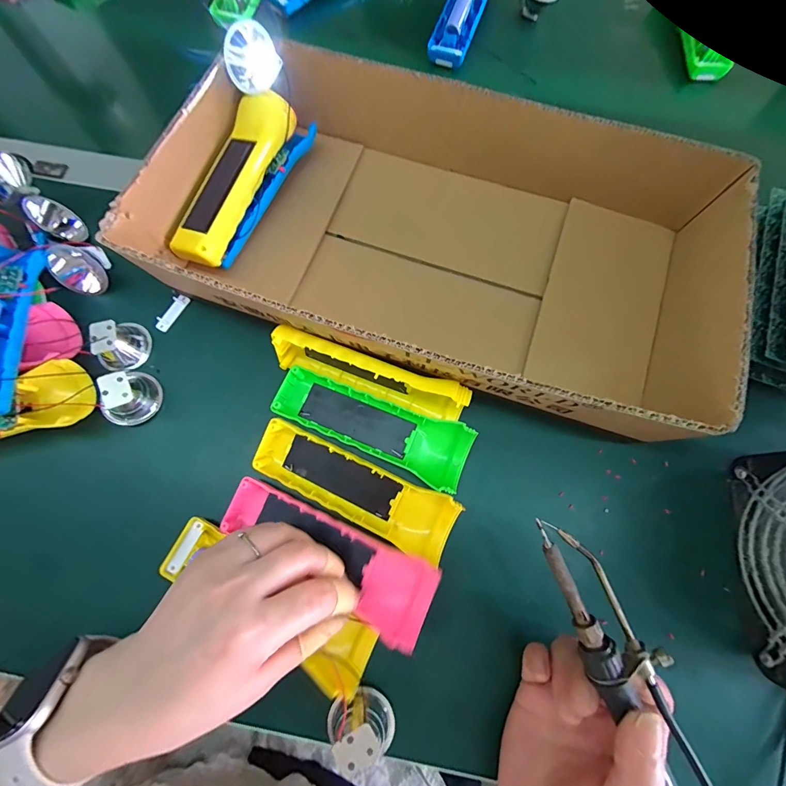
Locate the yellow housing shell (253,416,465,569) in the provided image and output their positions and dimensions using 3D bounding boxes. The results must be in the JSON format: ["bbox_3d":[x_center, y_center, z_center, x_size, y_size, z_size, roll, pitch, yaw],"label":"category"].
[{"bbox_3d":[-0.028,0.069,0.266,0.156,0.021,0.046,28,77,6],"label":"yellow housing shell"}]

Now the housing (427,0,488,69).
[{"bbox_3d":[0.082,-0.435,0.408,0.047,0.026,0.141,19,76,4],"label":"housing"}]

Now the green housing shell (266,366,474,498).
[{"bbox_3d":[-0.017,0.024,0.281,0.156,0.022,0.046,23,76,5],"label":"green housing shell"}]

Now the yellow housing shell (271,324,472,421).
[{"bbox_3d":[-0.019,-0.013,0.275,0.153,0.048,0.025,20,76,4],"label":"yellow housing shell"}]

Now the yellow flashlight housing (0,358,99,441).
[{"bbox_3d":[-0.309,0.020,0.280,0.163,0.031,0.049,-20,77,-6],"label":"yellow flashlight housing"}]

